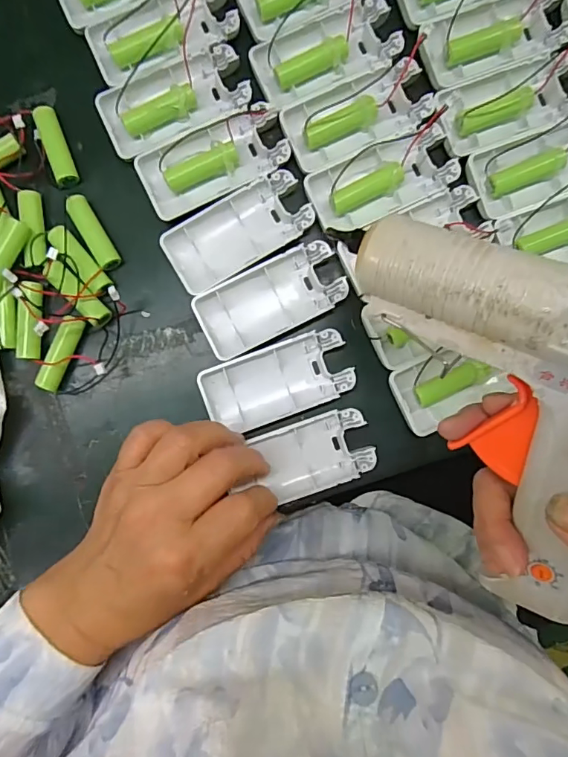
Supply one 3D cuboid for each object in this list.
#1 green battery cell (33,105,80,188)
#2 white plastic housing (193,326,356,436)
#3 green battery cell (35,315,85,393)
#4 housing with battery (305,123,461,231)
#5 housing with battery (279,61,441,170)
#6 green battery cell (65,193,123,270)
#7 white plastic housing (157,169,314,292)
[{"bbox_3d":[-0.149,-0.152,0.321,0.014,0.014,0.051,-20,89,-1],"label":"green battery cell"},{"bbox_3d":[-0.004,0.002,0.316,0.093,0.012,0.046,-21,89,-1],"label":"white plastic housing"},{"bbox_3d":[-0.144,-0.016,0.317,0.014,0.013,0.050,23,89,0],"label":"green battery cell"},{"bbox_3d":[0.063,-0.126,0.315,0.091,0.020,0.045,-22,89,-1],"label":"housing with battery"},{"bbox_3d":[0.046,-0.170,0.320,0.093,0.016,0.039,-23,89,-1],"label":"housing with battery"},{"bbox_3d":[-0.123,-0.094,0.319,0.013,0.012,0.050,-30,89,-1],"label":"green battery cell"},{"bbox_3d":[-0.030,-0.095,0.320,0.093,0.017,0.042,-31,89,-1],"label":"white plastic housing"}]

